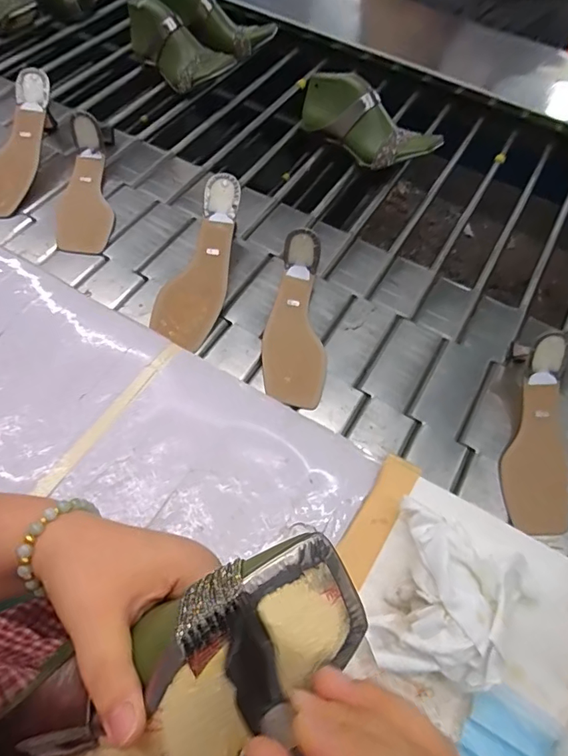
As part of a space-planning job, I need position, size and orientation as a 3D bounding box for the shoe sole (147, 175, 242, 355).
[{"bbox_3d":[-0.100,-0.145,0.577,0.072,0.021,0.219,15,81,4],"label":"shoe sole"}]

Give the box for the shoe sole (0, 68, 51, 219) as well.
[{"bbox_3d":[-0.386,-0.329,0.663,0.086,0.026,0.231,15,83,4],"label":"shoe sole"}]

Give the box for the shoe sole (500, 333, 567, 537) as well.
[{"bbox_3d":[0.278,0.060,0.504,0.070,0.046,0.211,10,78,1],"label":"shoe sole"}]

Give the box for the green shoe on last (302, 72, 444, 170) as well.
[{"bbox_3d":[0.128,-0.389,0.727,0.224,0.090,0.076,31,63,13],"label":"green shoe on last"}]

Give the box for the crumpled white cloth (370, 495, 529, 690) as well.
[{"bbox_3d":[0.132,0.173,0.362,0.107,0.053,0.121,23,61,5],"label":"crumpled white cloth"}]

